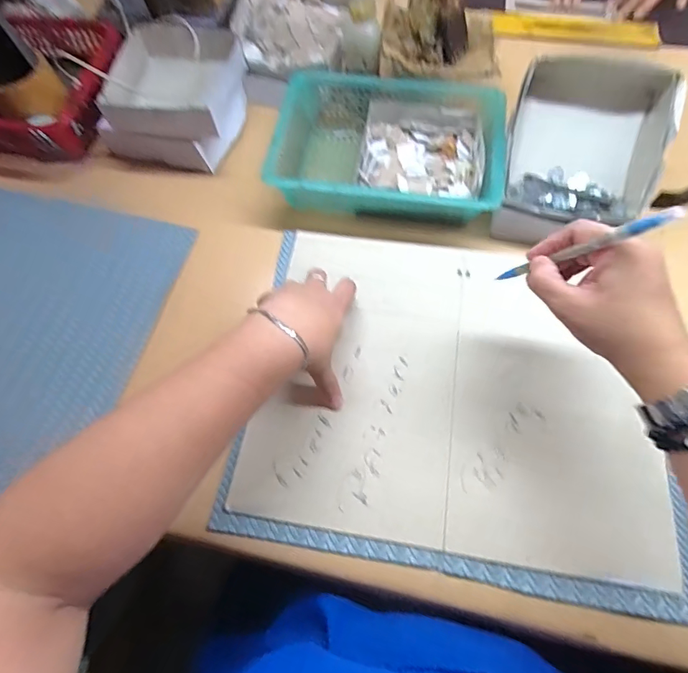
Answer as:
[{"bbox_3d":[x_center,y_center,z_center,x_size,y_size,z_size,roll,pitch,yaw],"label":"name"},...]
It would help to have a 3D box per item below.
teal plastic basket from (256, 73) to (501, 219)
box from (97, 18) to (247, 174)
[{"bbox_3d":[0.051,-0.214,0.510,0.248,0.067,0.172,7,66,7],"label":"teal plastic basket"},{"bbox_3d":[-0.206,-0.298,0.543,0.155,0.081,0.153,10,67,8],"label":"box"}]

